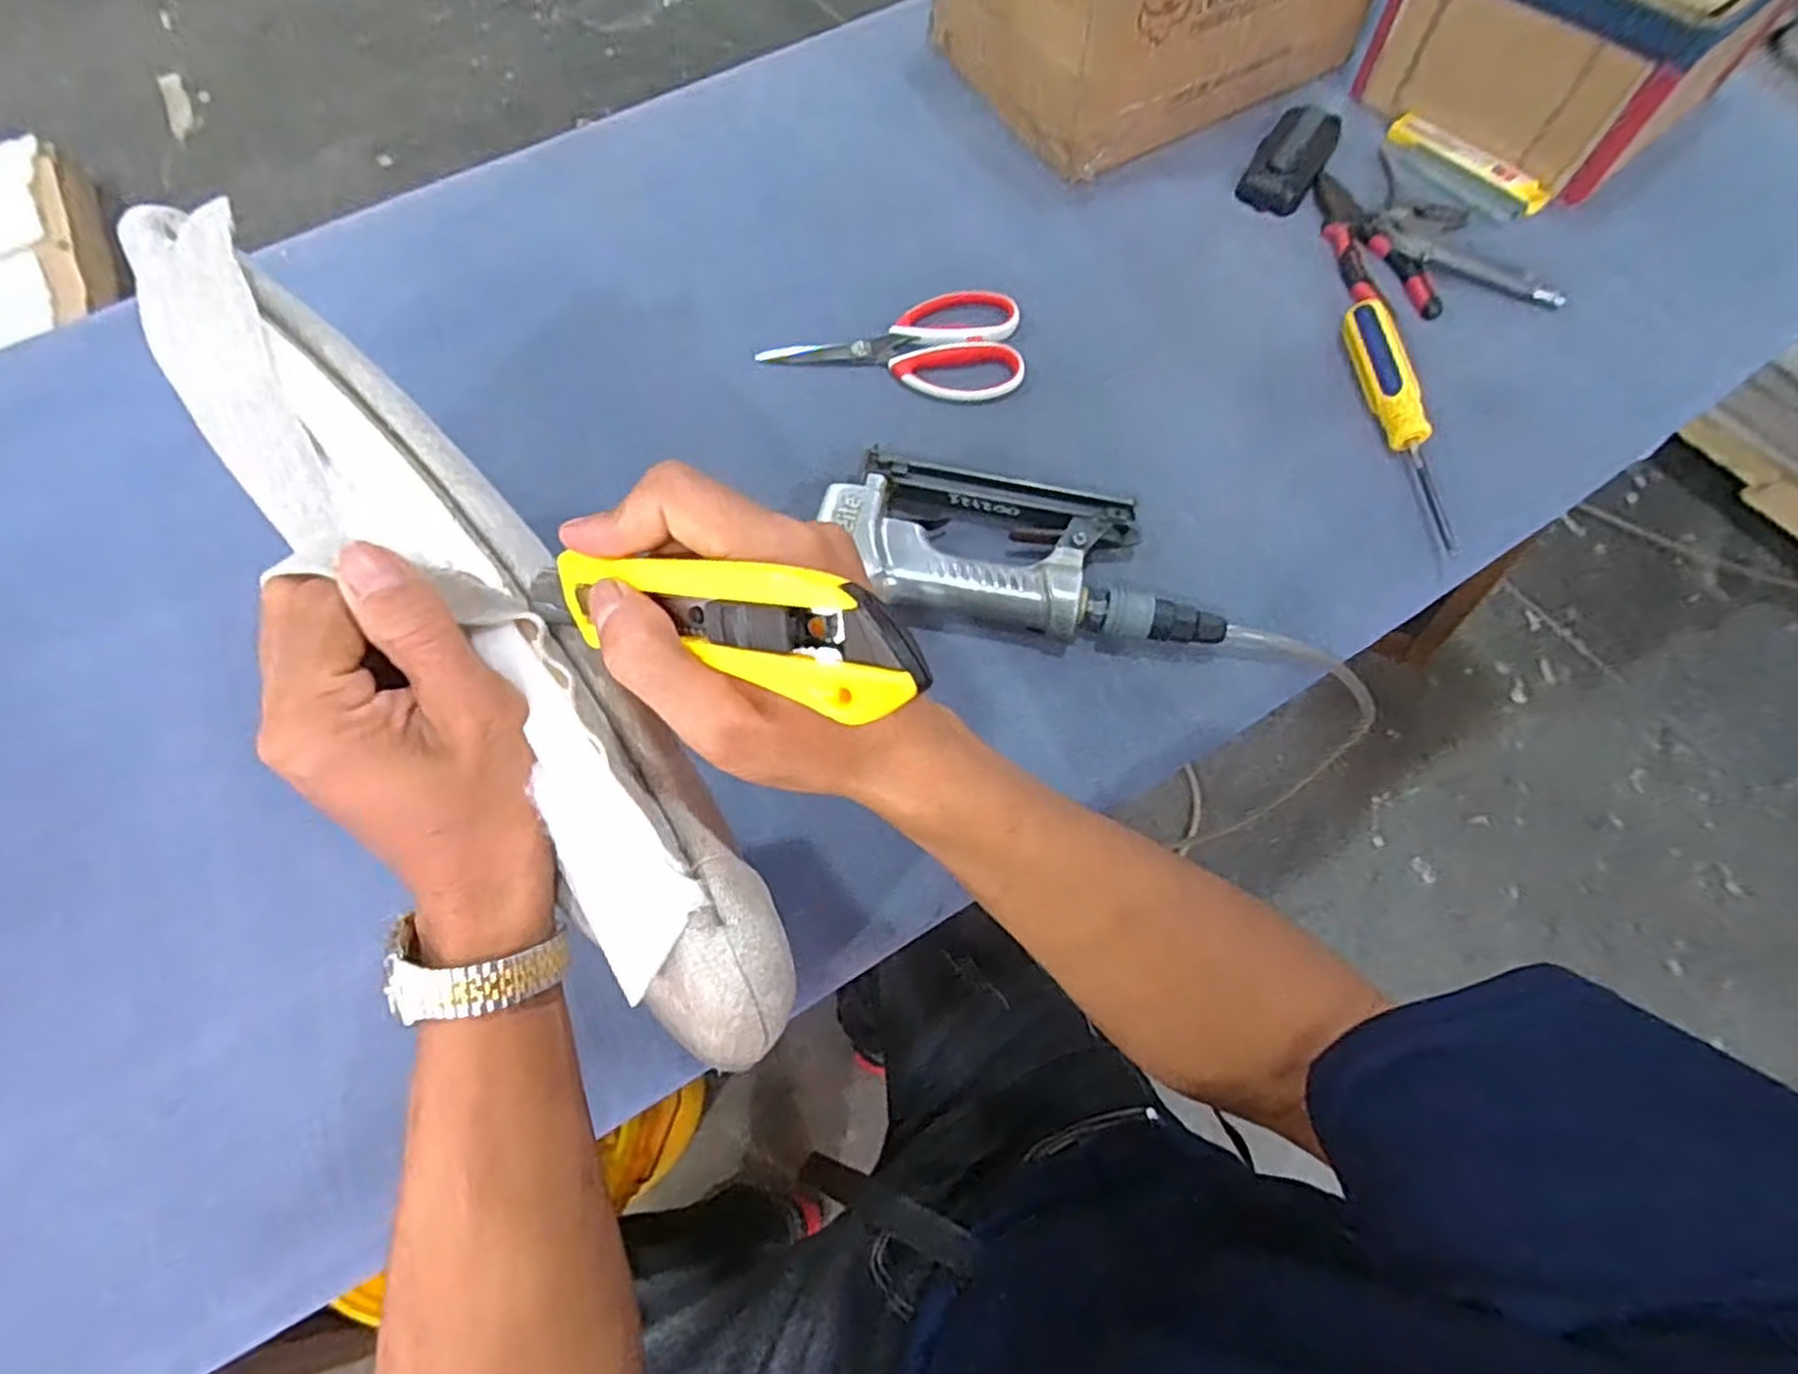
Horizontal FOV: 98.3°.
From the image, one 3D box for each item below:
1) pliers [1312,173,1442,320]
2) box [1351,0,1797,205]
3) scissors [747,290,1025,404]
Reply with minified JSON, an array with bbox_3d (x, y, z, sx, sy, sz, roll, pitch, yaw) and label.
[{"bbox_3d":[0.359,-0.344,0.593,0.059,0.018,0.150,-5,66,0],"label":"pliers"},{"bbox_3d":[0.519,-0.522,0.592,0.211,0.131,0.207,-37,72,-15],"label":"box"},{"bbox_3d":[-0.002,-0.258,0.570,0.189,0.020,0.087,11,66,7],"label":"scissors"}]

